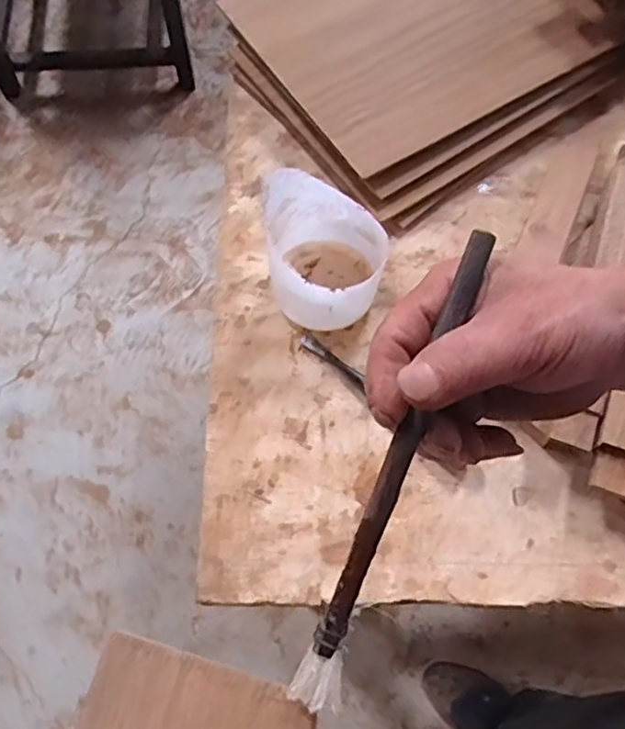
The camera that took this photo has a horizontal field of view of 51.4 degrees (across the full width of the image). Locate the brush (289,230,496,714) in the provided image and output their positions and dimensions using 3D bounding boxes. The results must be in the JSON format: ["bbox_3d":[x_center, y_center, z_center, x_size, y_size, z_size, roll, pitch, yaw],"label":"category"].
[{"bbox_3d":[0.034,0.041,0.258,0.015,0.005,0.198,21,89,6],"label":"brush"}]

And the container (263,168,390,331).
[{"bbox_3d":[0.009,-0.092,0.544,0.097,0.119,0.090,0,68,-1],"label":"container"}]

